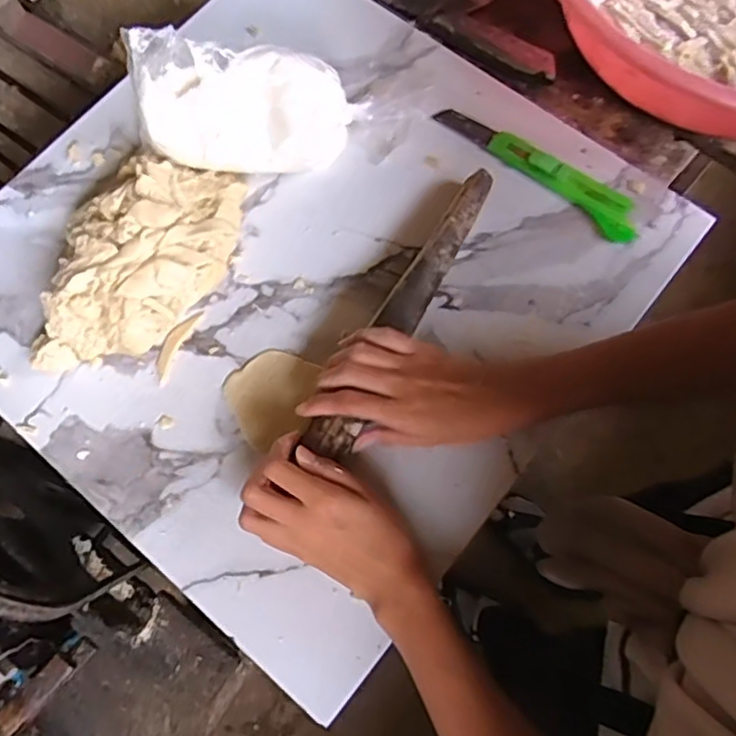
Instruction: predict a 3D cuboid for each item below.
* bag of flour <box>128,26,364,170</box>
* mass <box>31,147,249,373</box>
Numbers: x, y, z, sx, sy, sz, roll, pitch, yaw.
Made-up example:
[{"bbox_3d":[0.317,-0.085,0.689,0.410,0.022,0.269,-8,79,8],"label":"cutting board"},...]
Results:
[{"bbox_3d":[-0.095,-0.203,0.497,0.169,0.111,0.067,-10,73,-4],"label":"bag of flour"},{"bbox_3d":[-0.178,-0.087,0.496,0.127,0.060,0.182,9,72,2],"label":"mass"}]

